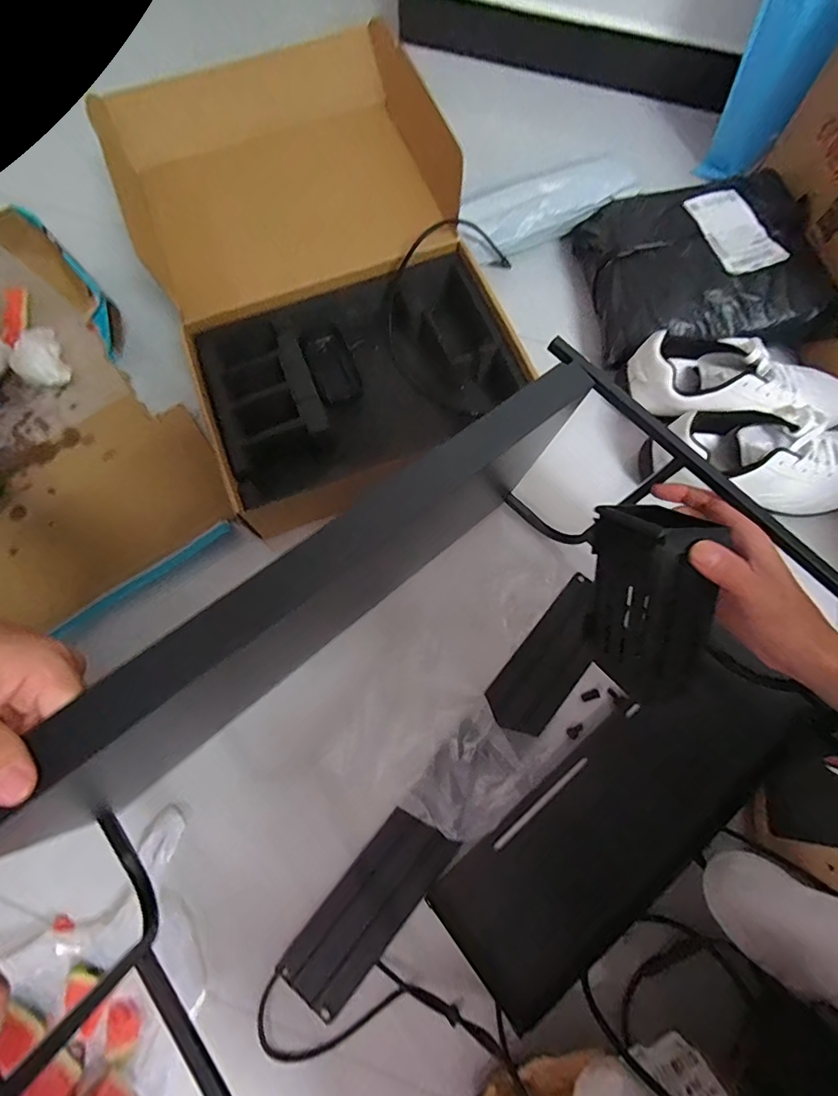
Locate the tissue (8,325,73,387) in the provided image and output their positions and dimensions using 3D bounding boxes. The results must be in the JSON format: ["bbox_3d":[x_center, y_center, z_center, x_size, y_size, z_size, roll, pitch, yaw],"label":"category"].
[{"bbox_3d":[-0.493,-0.245,0.631,0.055,0.031,0.077,-25,74,-7],"label":"tissue"}]

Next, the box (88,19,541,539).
[{"bbox_3d":[-0.118,-0.353,0.610,0.397,0.122,0.583,-24,74,-7],"label":"box"}]

